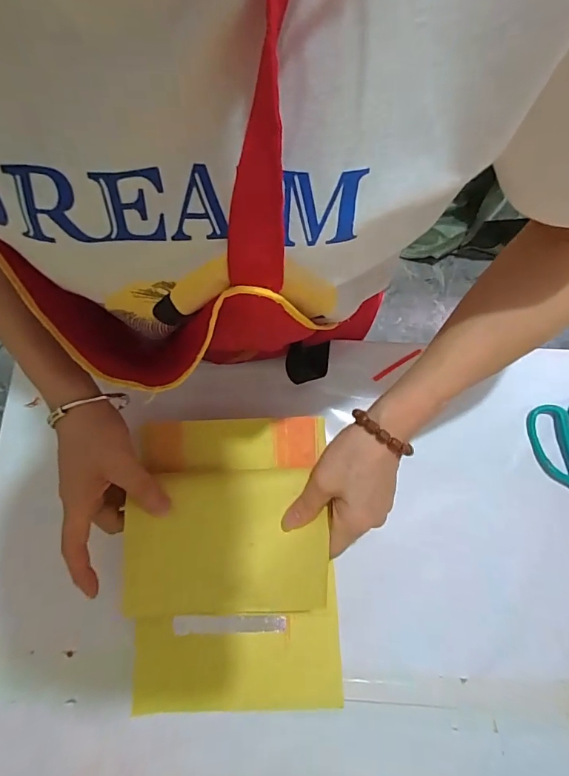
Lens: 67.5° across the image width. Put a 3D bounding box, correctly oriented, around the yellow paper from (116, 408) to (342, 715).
[{"bbox_3d":[-0.034,0.132,0.335,0.160,0.037,0.219,-2,78,0],"label":"yellow paper"}]

